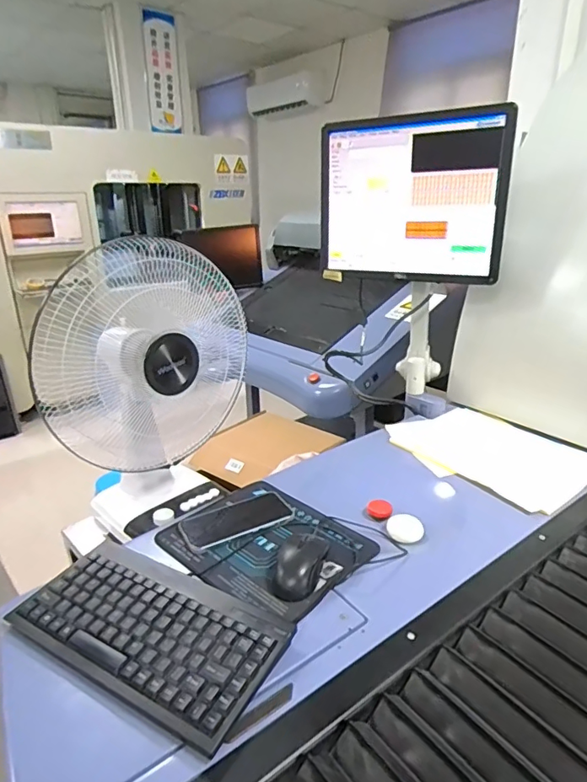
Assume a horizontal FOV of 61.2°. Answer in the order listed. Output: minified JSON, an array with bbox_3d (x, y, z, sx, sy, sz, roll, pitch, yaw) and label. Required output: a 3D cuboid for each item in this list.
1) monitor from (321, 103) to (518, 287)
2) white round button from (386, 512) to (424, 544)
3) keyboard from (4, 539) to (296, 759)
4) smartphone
[{"bbox_3d":[0.229,-0.379,0.986,0.365,0.301,0.052,12,25,29],"label":"monitor"},{"bbox_3d":[0.168,0.207,0.744,0.048,0.014,0.062,-6,22,-12],"label":"white round button"},{"bbox_3d":[-0.156,0.256,0.542,0.285,0.027,0.145,11,25,28],"label":"keyboard"},{"bbox_3d":[-0.083,0.189,0.726,0.155,0.011,0.078,-12,24,-27],"label":"smartphone"}]

